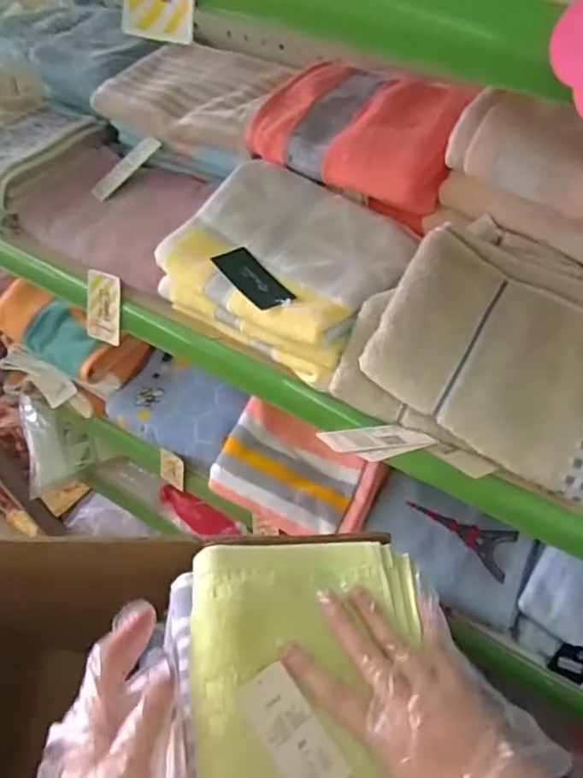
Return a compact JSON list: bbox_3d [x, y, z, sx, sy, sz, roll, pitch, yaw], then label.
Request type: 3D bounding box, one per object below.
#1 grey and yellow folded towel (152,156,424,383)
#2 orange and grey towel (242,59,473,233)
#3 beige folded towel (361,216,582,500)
[{"bbox_3d":[-0.001,-0.117,0.555,0.189,0.054,0.170,28,59,21],"label":"grey and yellow folded towel"},{"bbox_3d":[0.068,-0.244,0.607,0.195,0.075,0.130,28,59,21],"label":"orange and grey towel"},{"bbox_3d":[0.170,-0.041,0.476,0.180,0.050,0.187,24,58,19],"label":"beige folded towel"}]

